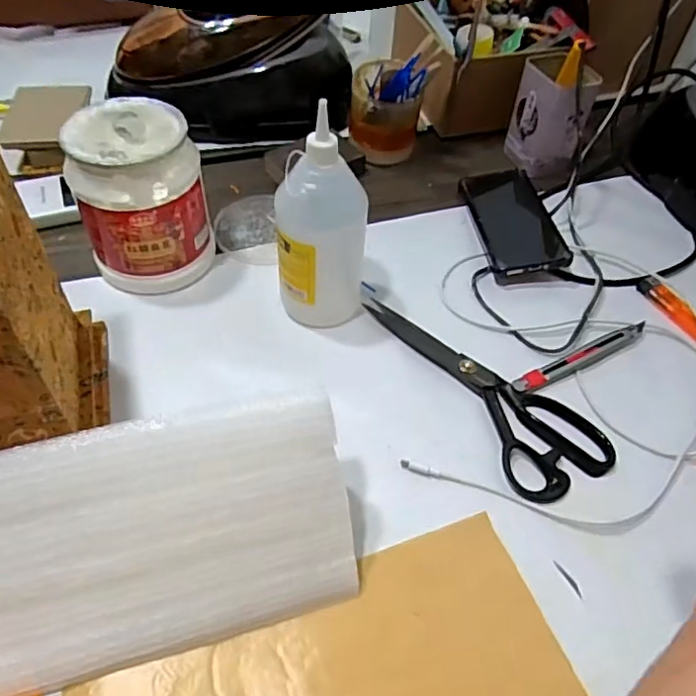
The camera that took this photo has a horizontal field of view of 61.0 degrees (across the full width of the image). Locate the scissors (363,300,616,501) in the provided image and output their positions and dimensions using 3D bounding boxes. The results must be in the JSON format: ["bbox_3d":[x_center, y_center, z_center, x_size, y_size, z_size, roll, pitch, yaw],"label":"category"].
[{"bbox_3d":[0.120,0.024,0.514,0.090,0.010,0.233,-24,57,-20],"label":"scissors"}]

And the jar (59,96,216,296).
[{"bbox_3d":[-0.188,-0.138,0.543,0.108,0.139,0.110,2,52,-2],"label":"jar"}]

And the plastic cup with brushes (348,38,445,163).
[{"bbox_3d":[0.049,-0.276,0.670,0.088,0.134,0.080,2,52,-2],"label":"plastic cup with brushes"}]

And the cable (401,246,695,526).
[{"bbox_3d":[0.206,0.007,0.526,0.258,0.017,0.310,14,52,7],"label":"cable"}]

